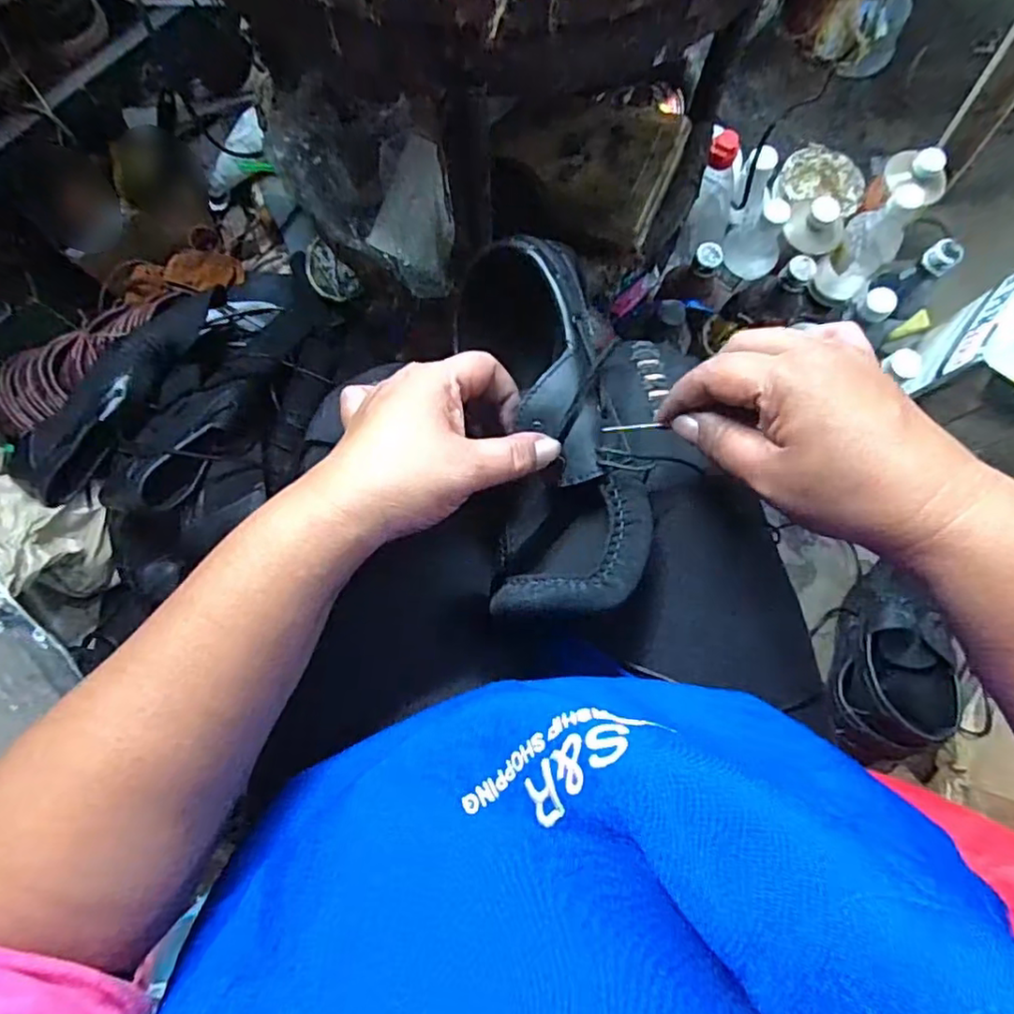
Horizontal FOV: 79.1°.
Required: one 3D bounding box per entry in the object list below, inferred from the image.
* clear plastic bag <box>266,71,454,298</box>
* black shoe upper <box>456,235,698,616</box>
[{"bbox_3d":[-0.116,-0.264,0.489,0.205,0.063,0.099,38,82,7],"label":"clear plastic bag"},{"bbox_3d":[0.043,-0.048,0.338,0.111,0.065,0.202,-6,81,-1],"label":"black shoe upper"}]

